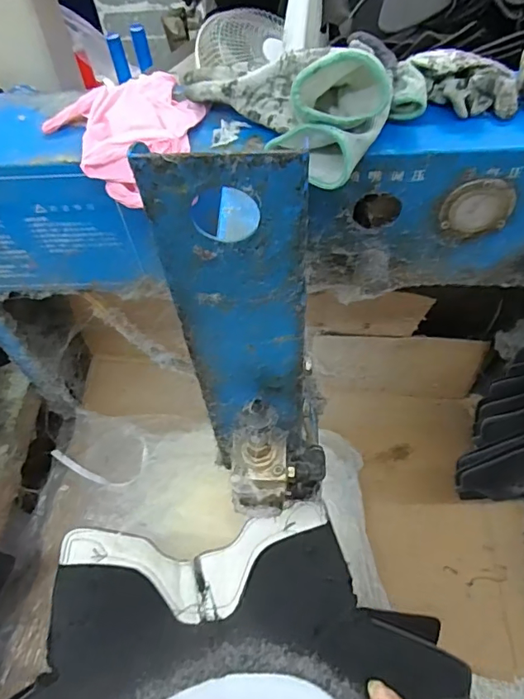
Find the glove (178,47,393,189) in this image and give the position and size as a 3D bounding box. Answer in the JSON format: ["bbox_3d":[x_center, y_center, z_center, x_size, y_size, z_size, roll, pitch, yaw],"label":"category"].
[{"bbox_3d":[0.011,-0.196,0.376,0.178,0.072,0.082,38,67,25],"label":"glove"}]

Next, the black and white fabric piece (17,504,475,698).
[{"bbox_3d":[-0.039,0.228,0.382,0.346,0.082,0.184,-12,57,-4],"label":"black and white fabric piece"}]

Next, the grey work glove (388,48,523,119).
[{"bbox_3d":[0.150,-0.203,0.381,0.098,0.029,0.053,2,57,5],"label":"grey work glove"}]

